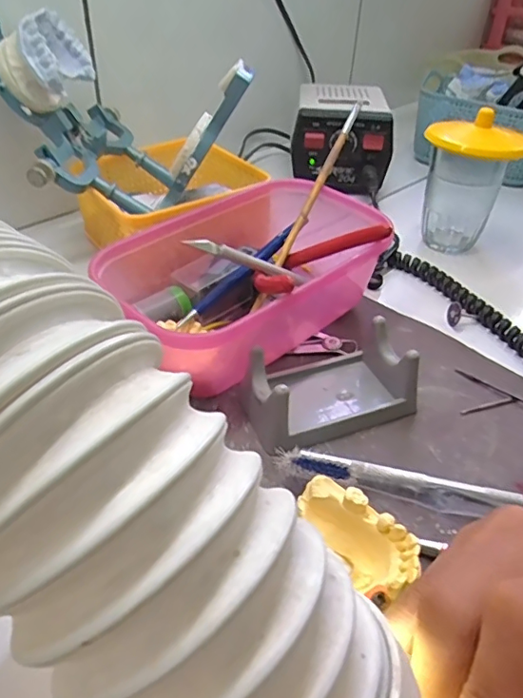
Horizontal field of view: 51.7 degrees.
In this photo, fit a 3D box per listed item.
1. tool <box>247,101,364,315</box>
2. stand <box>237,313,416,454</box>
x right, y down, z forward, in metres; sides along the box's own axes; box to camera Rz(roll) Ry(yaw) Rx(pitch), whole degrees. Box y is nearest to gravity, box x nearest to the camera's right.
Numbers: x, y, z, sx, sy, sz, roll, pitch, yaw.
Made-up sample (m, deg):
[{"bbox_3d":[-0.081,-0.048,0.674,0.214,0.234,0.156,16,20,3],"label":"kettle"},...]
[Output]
[{"bbox_3d":[0.038,-0.113,0.398,0.009,0.011,0.199,20,70,16],"label":"tool"},{"bbox_3d":[0.039,0.019,0.316,0.096,0.036,0.060,-16,43,-22],"label":"stand"}]

